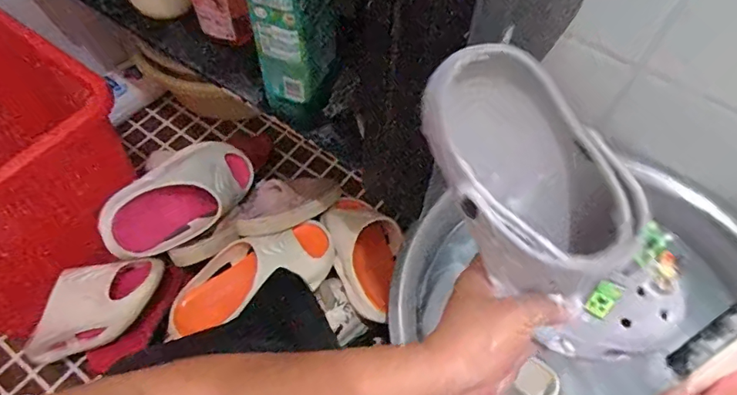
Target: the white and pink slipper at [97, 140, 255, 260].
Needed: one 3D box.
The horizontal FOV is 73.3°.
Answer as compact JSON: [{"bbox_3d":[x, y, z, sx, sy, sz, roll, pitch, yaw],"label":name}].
[{"bbox_3d":[-0.282,-0.006,0.779,0.084,0.118,0.260,-7,27,38],"label":"white and pink slipper"}]

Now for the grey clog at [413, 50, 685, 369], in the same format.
[{"bbox_3d":[0.120,0.005,0.319,0.098,0.083,0.222,-40,98,-22],"label":"grey clog"}]

